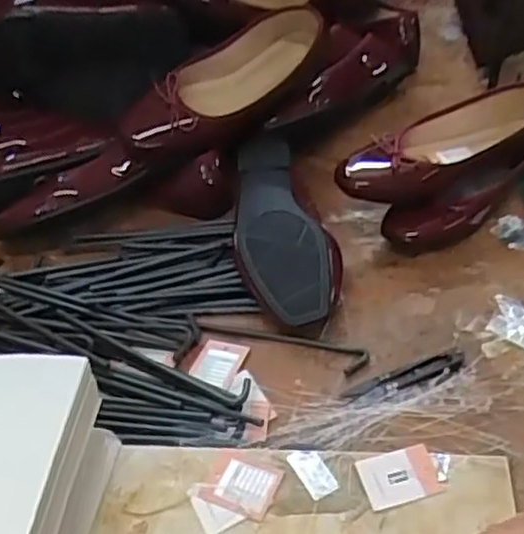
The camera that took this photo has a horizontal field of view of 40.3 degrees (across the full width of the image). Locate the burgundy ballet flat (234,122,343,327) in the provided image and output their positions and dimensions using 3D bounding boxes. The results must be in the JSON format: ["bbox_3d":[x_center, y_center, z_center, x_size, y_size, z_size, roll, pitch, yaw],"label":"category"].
[{"bbox_3d":[0.020,-0.041,0.663,0.089,0.069,0.233,-8,43,0],"label":"burgundy ballet flat"}]

